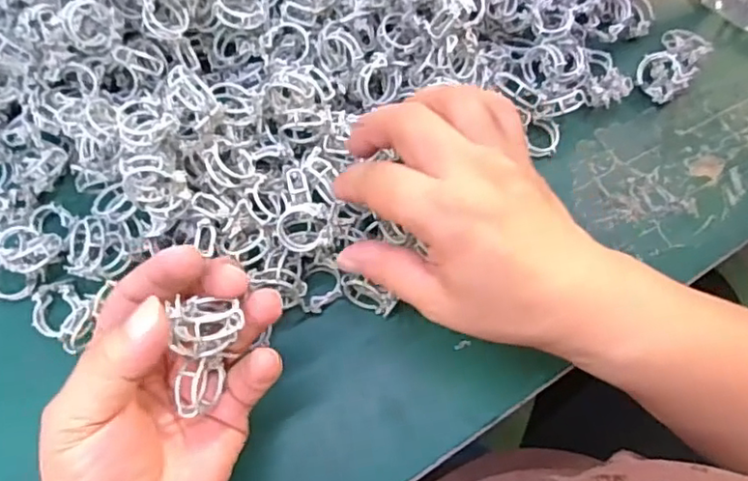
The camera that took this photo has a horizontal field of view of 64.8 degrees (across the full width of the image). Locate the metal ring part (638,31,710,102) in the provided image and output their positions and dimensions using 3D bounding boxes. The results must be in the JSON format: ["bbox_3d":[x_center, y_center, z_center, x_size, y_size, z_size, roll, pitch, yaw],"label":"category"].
[{"bbox_3d":[0.186,-0.109,0.372,0.029,0.020,0.047,37,75,11],"label":"metal ring part"}]

